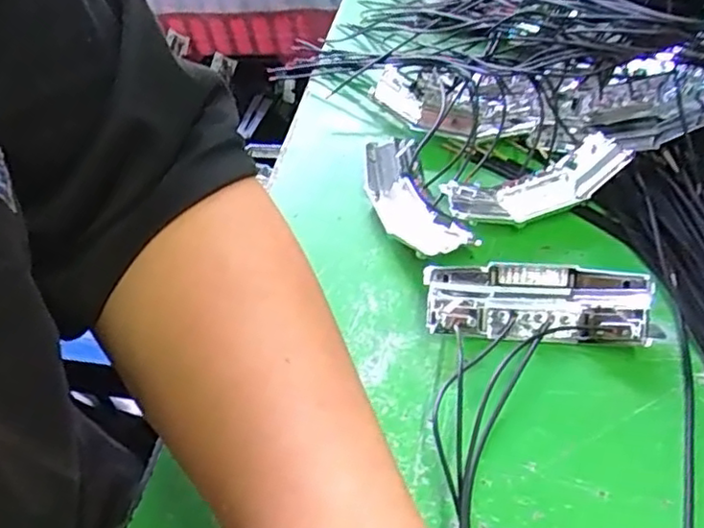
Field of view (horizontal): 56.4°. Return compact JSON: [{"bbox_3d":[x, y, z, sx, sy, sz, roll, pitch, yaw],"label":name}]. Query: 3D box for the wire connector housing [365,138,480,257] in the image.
[{"bbox_3d":[0.031,-0.036,0.361,0.034,0.010,0.092,-18,47,-7],"label":"wire connector housing"}]

